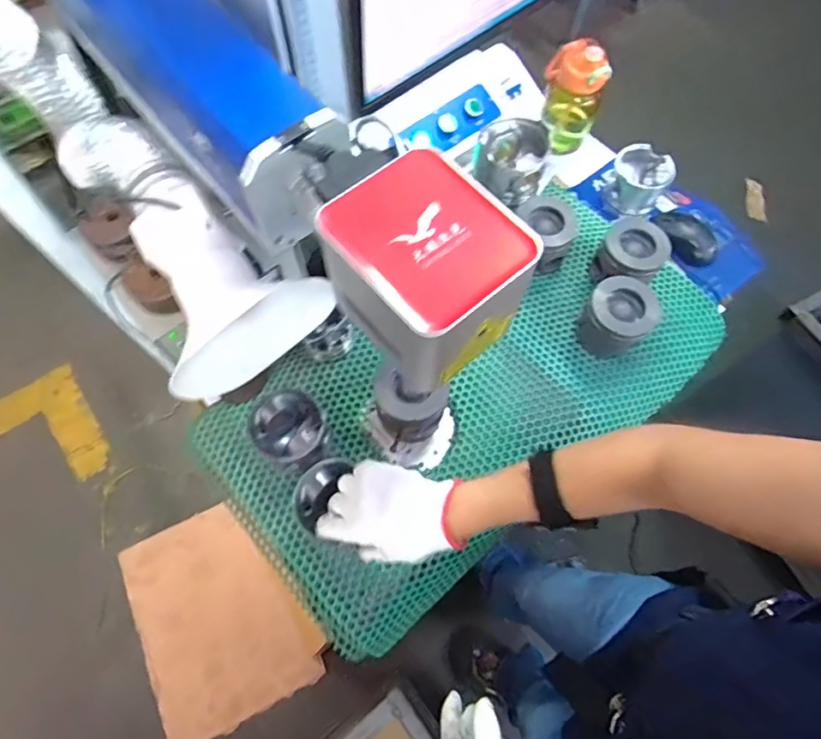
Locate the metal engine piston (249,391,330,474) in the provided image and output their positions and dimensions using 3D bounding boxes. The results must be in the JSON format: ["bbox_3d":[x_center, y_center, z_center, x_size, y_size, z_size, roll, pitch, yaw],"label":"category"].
[{"bbox_3d":[-0.147,0.081,0.651,0.082,0.072,0.089,0,66,-1],"label":"metal engine piston"}]

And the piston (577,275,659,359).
[{"bbox_3d":[0.288,-0.073,0.721,0.086,0.086,0.091,0,66,-1],"label":"piston"}]

